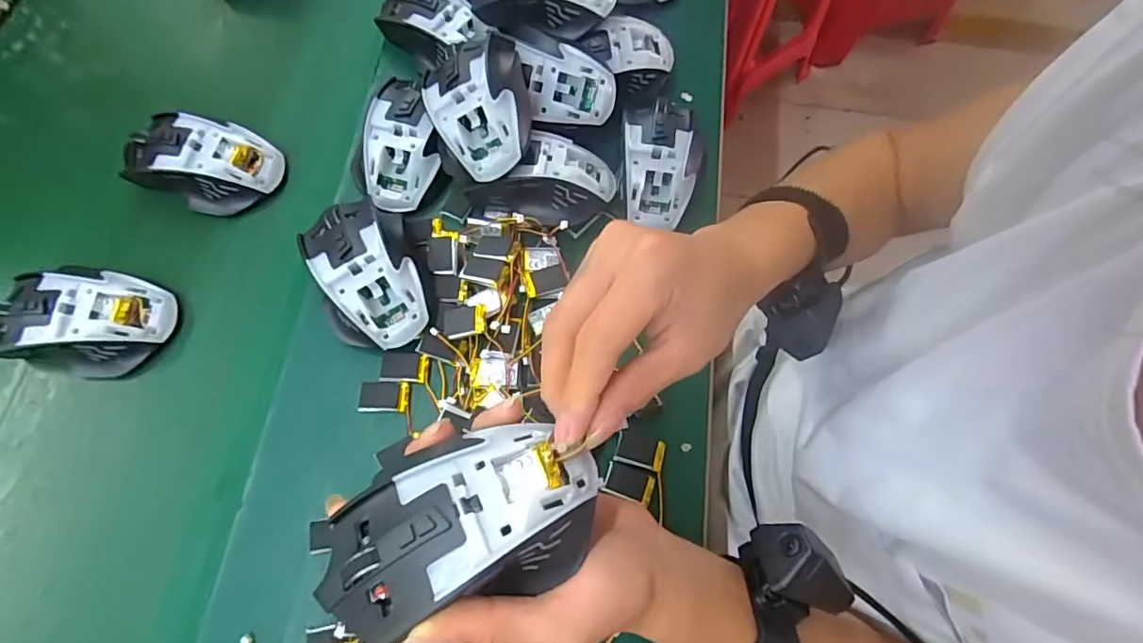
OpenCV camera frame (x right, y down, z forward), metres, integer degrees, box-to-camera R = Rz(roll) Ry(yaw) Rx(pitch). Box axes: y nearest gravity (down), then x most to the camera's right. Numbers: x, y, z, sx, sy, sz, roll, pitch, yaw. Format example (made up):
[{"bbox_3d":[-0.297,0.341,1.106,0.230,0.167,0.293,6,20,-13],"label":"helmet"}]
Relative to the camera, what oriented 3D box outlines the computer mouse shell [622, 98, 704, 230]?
[{"bbox_3d":[0.071,-0.127,0.419,0.063,0.032,0.099,5,71,-1],"label":"computer mouse shell"}]

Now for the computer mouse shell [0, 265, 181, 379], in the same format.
[{"bbox_3d":[-0.335,-0.001,0.373,0.100,0.036,0.070,5,71,-1],"label":"computer mouse shell"}]

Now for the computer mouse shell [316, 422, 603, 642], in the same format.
[{"bbox_3d":[-0.043,0.081,0.222,0.112,0.029,0.064,-18,72,-6],"label":"computer mouse shell"}]

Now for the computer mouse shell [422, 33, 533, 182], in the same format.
[{"bbox_3d":[-0.065,-0.155,0.387,0.069,0.049,0.110,-12,72,-7],"label":"computer mouse shell"}]

